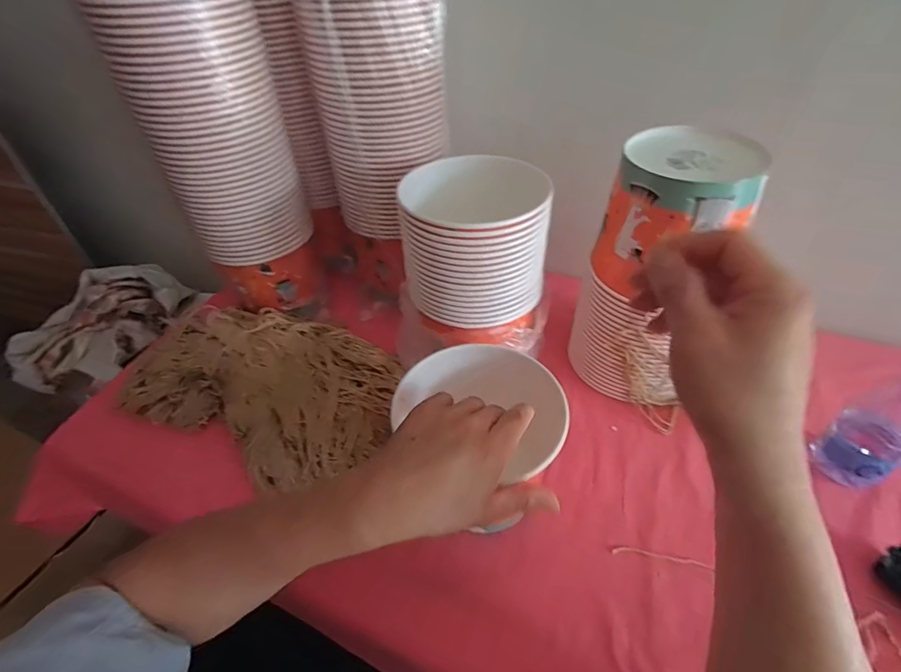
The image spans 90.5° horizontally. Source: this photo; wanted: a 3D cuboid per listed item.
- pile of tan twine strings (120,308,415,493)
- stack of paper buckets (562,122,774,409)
[{"bbox_3d":[-0.228,0.051,0.574,0.325,0.081,0.213,18,48,21],"label":"pile of tan twine strings"},{"bbox_3d":[0.230,-0.057,0.516,0.124,0.289,0.131,-34,51,-27],"label":"stack of paper buckets"}]

